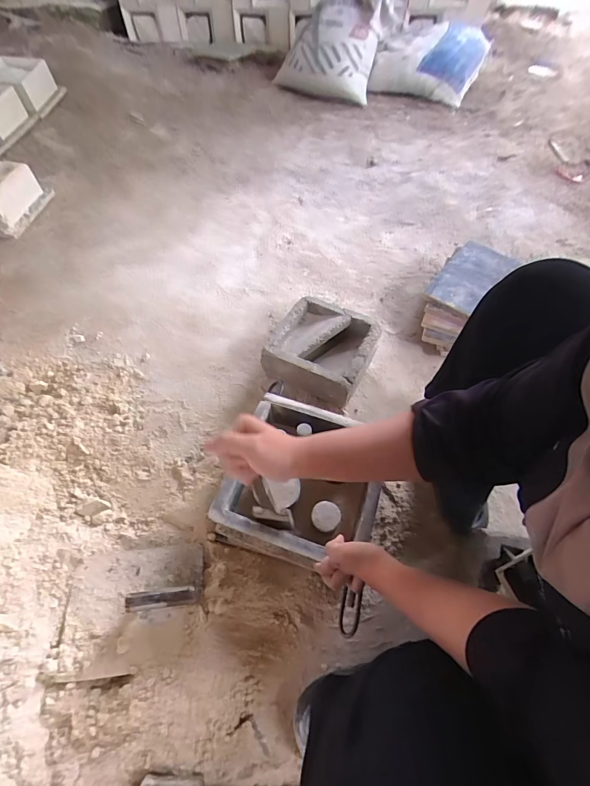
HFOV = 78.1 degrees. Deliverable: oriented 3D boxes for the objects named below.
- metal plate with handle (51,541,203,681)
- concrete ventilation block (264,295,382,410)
[{"bbox_3d":[-0.248,0.321,0.549,0.202,0.062,0.162,-6,60,-5],"label":"metal plate with handle"},{"bbox_3d":[0.062,-0.090,0.806,0.202,0.104,0.195,22,60,15],"label":"concrete ventilation block"}]

